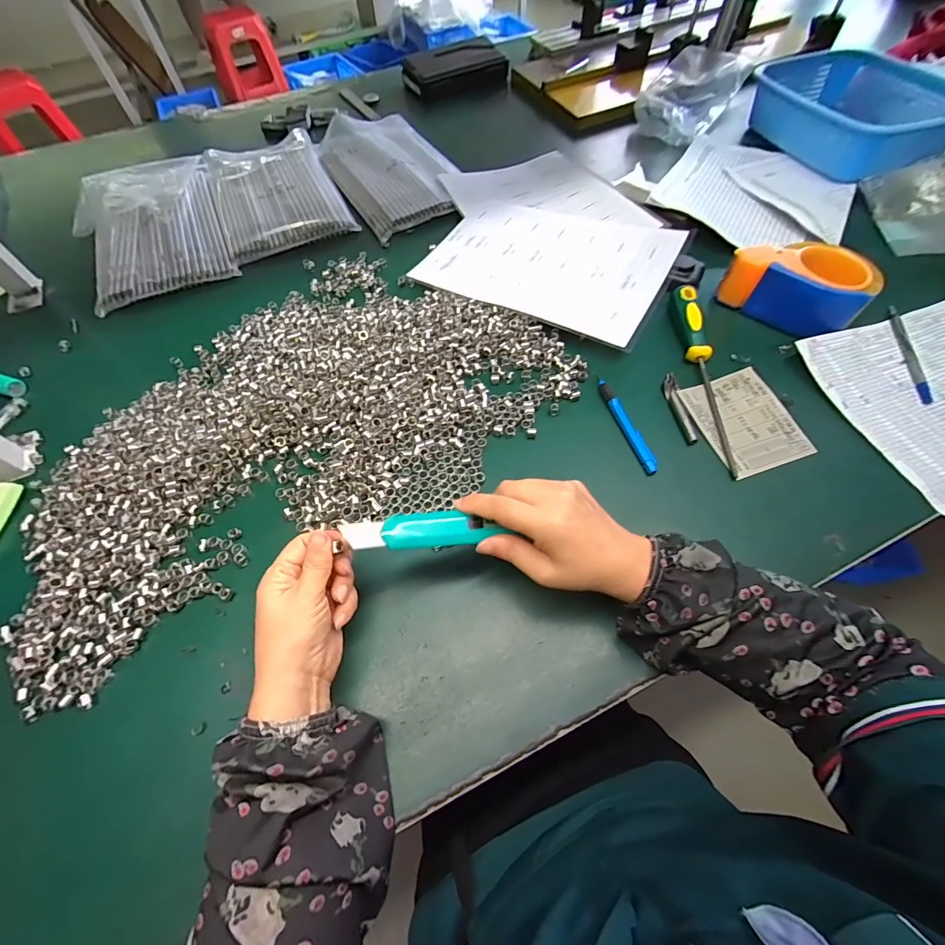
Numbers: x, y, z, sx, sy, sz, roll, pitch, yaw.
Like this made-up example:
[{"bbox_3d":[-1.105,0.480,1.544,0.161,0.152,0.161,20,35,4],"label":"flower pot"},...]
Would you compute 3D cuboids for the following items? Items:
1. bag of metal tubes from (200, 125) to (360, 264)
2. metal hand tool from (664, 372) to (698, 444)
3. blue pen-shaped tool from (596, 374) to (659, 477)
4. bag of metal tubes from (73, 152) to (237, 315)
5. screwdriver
[{"bbox_3d":[-0.327,-0.469,0.692,0.184,0.020,0.340,-24,61,-10],"label":"bag of metal tubes"},{"bbox_3d":[0.212,-0.069,0.434,0.014,0.004,0.087,-5,60,0],"label":"metal hand tool"},{"bbox_3d":[0.153,-0.053,0.425,0.010,0.006,0.123,-15,60,-5],"label":"blue pen-shaped tool"},{"bbox_3d":[-0.485,-0.371,0.632,0.203,0.031,0.313,-23,61,-10],"label":"bag of metal tubes"},{"bbox_3d":[0.244,-0.110,0.444,0.021,0.021,0.242,1,60,4],"label":"screwdriver"}]

